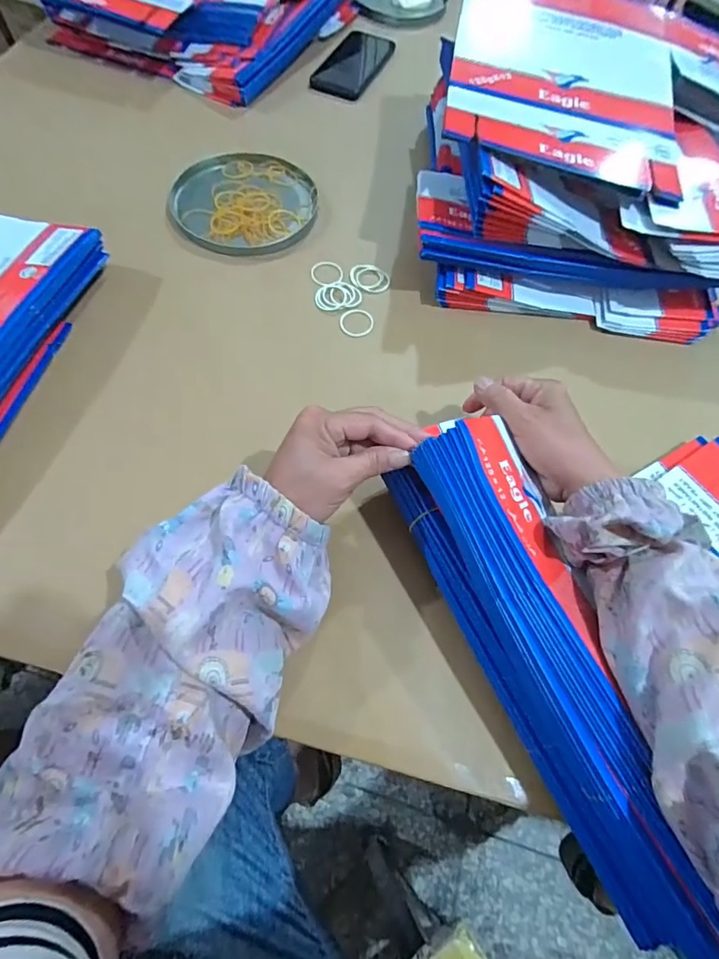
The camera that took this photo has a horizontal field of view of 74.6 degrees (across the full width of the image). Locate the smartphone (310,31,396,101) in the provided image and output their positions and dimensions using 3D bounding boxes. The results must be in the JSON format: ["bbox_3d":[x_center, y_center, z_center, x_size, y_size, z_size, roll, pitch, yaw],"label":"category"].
[{"bbox_3d":[-0.009,-0.606,0.687,0.073,0.007,0.141,29,74,3],"label":"smartphone"}]

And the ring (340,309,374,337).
[{"bbox_3d":[-0.003,-0.164,0.494,0.035,0.005,0.035,1,64,-3],"label":"ring"}]

